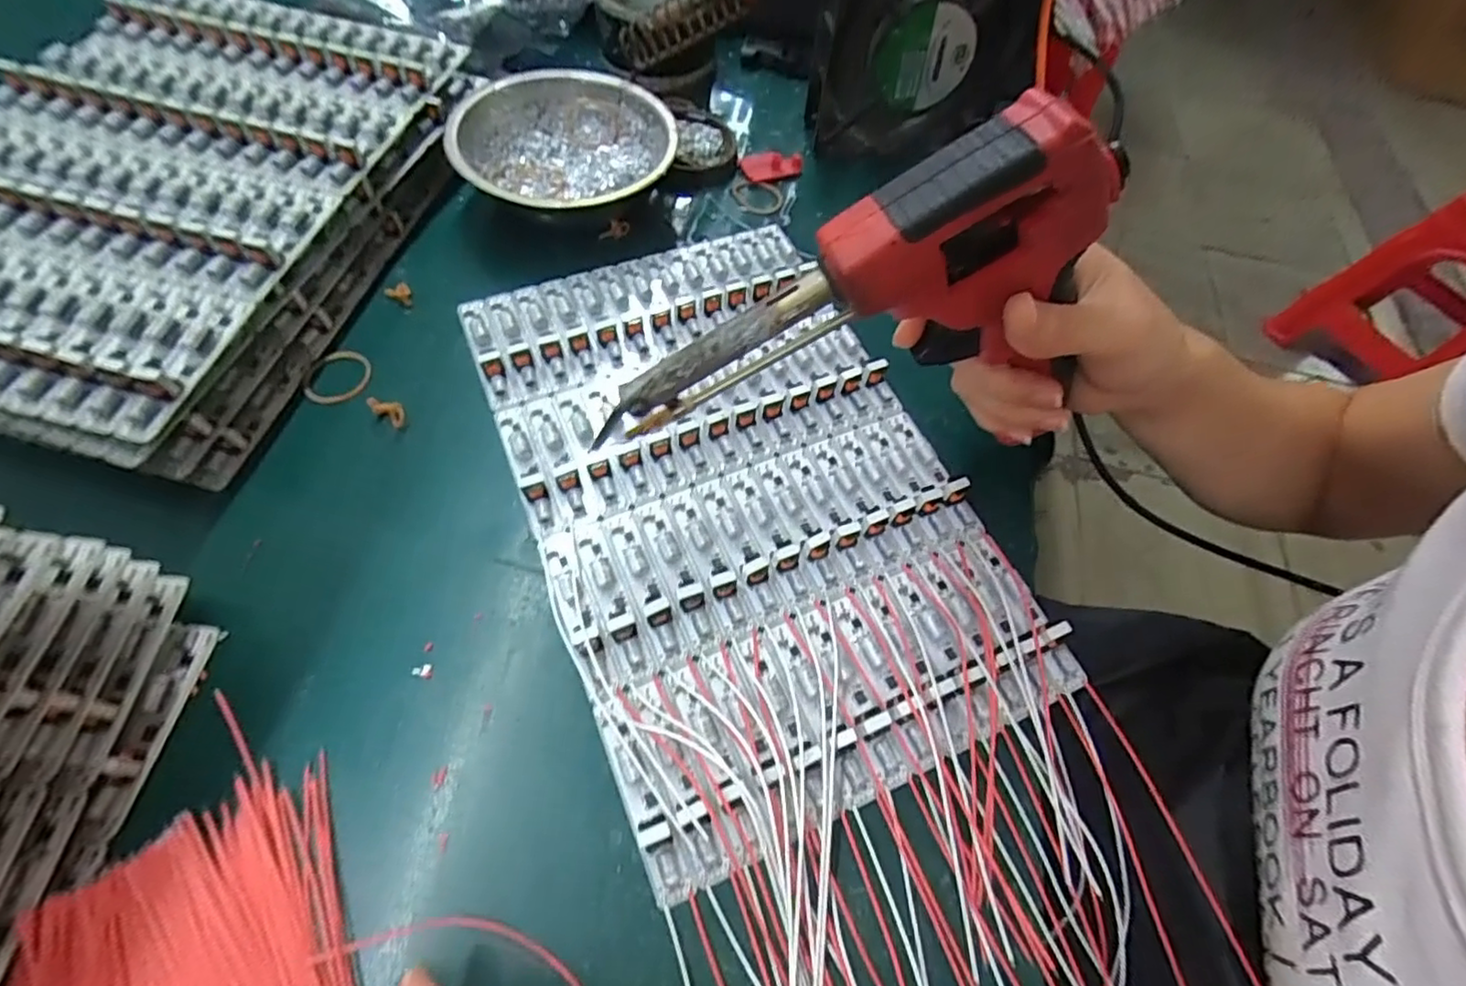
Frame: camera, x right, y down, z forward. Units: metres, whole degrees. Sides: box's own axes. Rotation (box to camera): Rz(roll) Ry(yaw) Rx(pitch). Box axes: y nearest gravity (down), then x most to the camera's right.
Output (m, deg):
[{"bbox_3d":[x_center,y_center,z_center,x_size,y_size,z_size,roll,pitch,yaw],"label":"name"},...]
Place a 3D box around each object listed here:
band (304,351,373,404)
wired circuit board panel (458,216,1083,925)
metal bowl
[{"bbox_3d":[-0.198,-0.059,0.313,0.028,0.004,0.031,-5,62,-7],"label":"band"},{"bbox_3d":[0.001,-0.014,0.297,0.193,0.017,0.295,-19,65,-14],"label":"wired circuit board panel"},{"bbox_3d":[-0.098,-0.202,0.374,0.123,0.037,0.127,2,61,-3],"label":"metal bowl"}]

